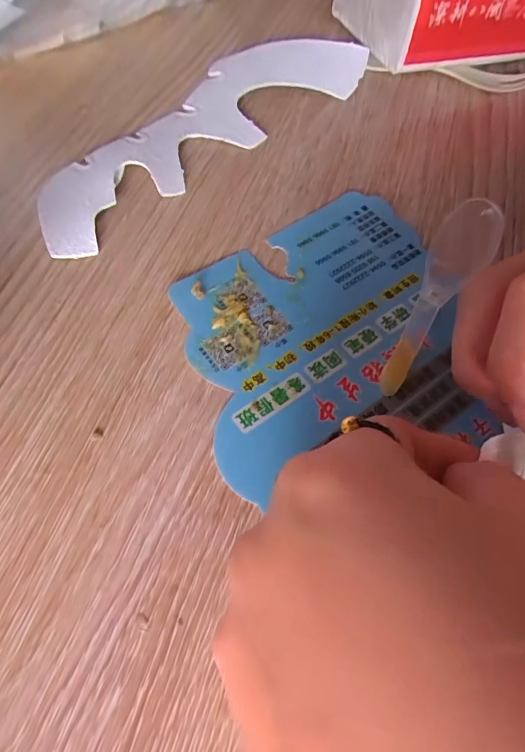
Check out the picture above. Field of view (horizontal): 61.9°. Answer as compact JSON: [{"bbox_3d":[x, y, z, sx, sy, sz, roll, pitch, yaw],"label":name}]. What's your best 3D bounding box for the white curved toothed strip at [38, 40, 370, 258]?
[{"bbox_3d":[-0.032,-0.137,0.235,0.060,0.017,0.215,40,67,20],"label":"white curved toothed strip"}]

